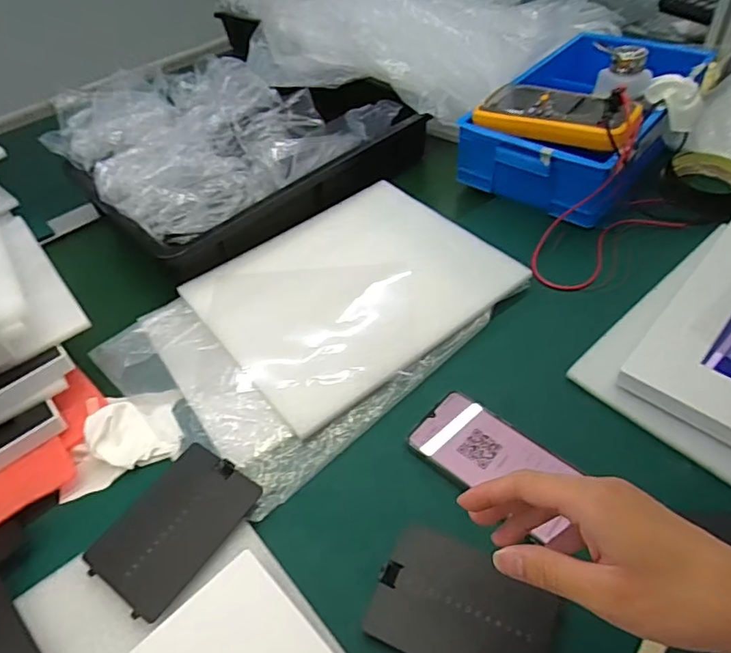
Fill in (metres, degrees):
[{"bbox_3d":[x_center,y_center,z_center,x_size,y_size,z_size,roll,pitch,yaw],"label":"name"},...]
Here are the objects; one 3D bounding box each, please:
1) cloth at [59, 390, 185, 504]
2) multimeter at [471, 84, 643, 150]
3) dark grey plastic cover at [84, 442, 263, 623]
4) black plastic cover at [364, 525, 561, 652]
[{"bbox_3d":[-0.218,0.096,0.489,0.098,0.030,0.088,-14,52,-9],"label":"cloth"},{"bbox_3d":[0.221,-0.251,0.644,0.192,0.052,0.087,31,59,29],"label":"multimeter"},{"bbox_3d":[-0.150,0.153,0.425,0.087,0.011,0.118,26,57,22],"label":"dark grey plastic cover"},{"bbox_3d":[0.067,0.193,0.372,0.118,0.016,0.080,18,54,17],"label":"black plastic cover"}]

